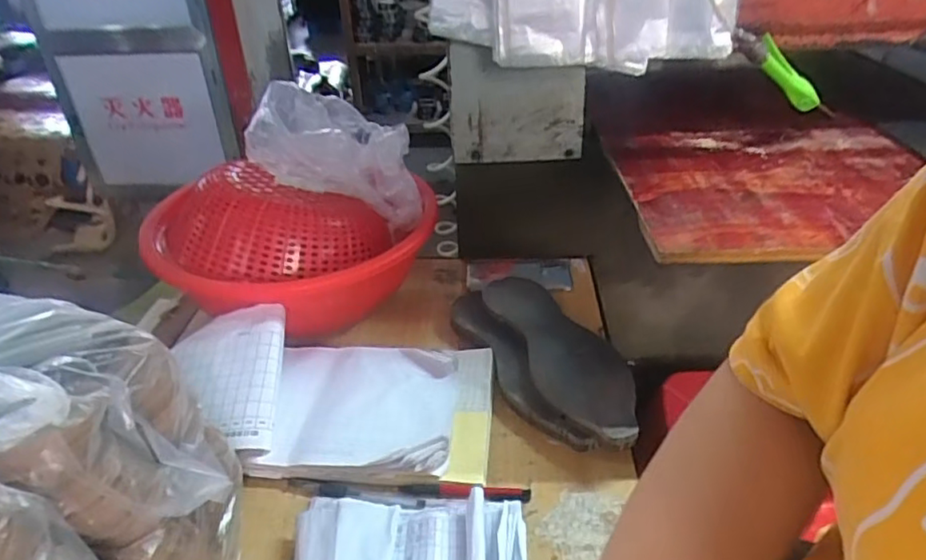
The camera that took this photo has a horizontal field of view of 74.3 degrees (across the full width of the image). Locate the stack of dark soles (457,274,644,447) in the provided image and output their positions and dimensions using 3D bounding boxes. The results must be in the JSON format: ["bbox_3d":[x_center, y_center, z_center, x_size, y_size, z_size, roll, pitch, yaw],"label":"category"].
[{"bbox_3d":[0.103,0.096,0.769,0.147,0.059,0.327,-12,34,-16],"label":"stack of dark soles"}]

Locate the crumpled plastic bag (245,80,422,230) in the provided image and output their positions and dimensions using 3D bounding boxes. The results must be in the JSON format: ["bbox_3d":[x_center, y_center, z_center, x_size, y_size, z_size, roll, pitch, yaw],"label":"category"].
[{"bbox_3d":[-0.183,-0.207,0.935,0.246,0.154,0.209,1,32,5],"label":"crumpled plastic bag"}]

